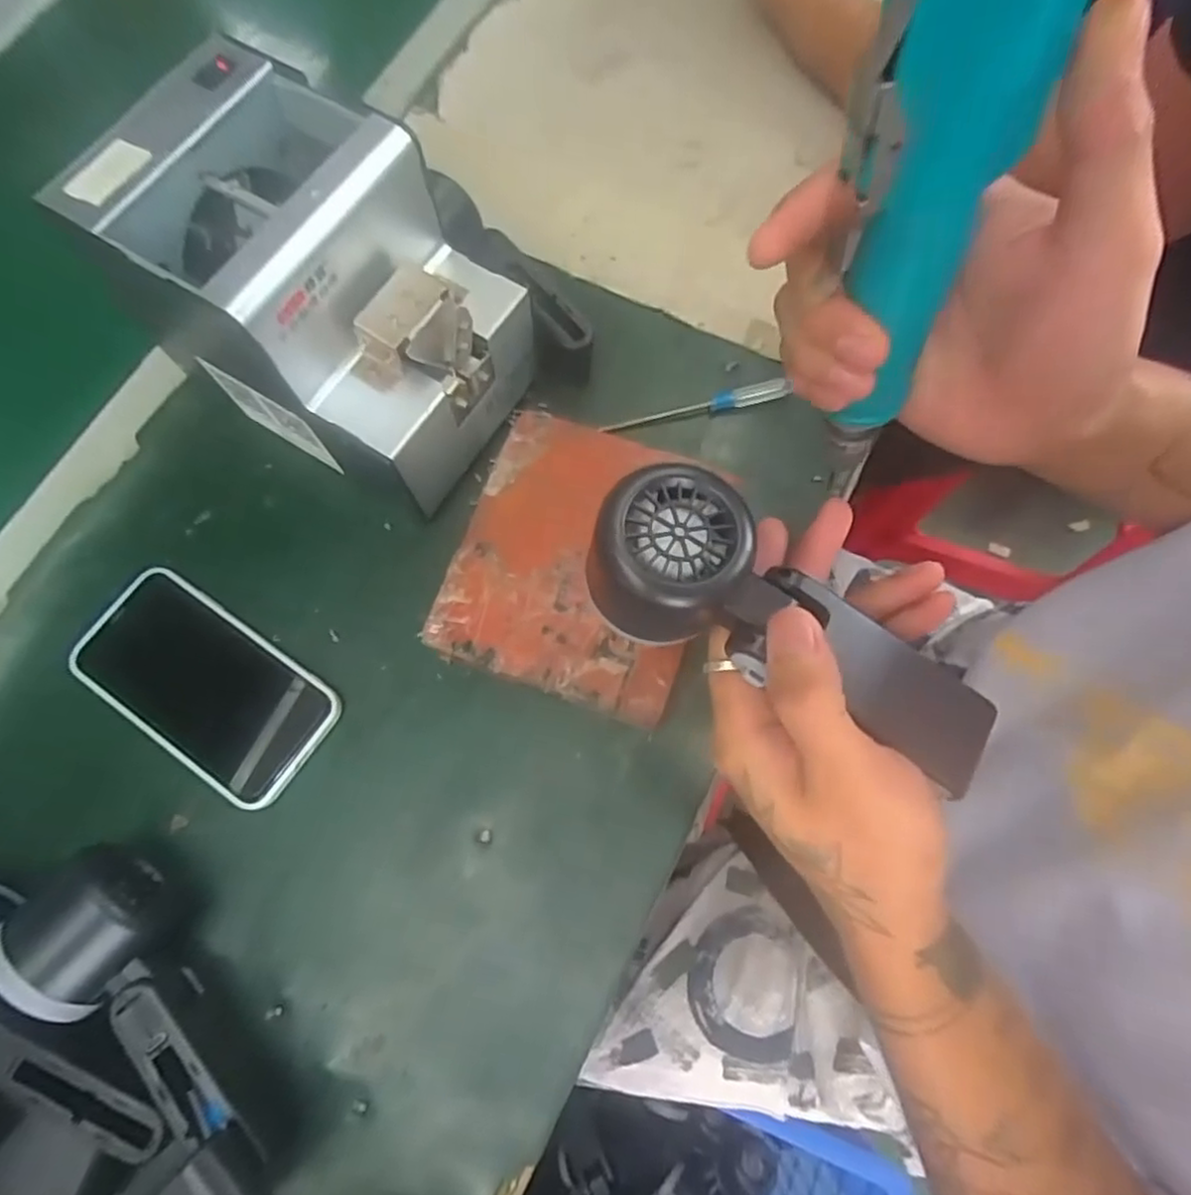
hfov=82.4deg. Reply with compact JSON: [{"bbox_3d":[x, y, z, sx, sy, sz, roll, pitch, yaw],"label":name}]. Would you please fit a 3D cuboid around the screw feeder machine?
[{"bbox_3d":[-0.139,-0.152,0.366,0.180,0.145,0.134,34,76,10],"label":"screw feeder machine"}]

